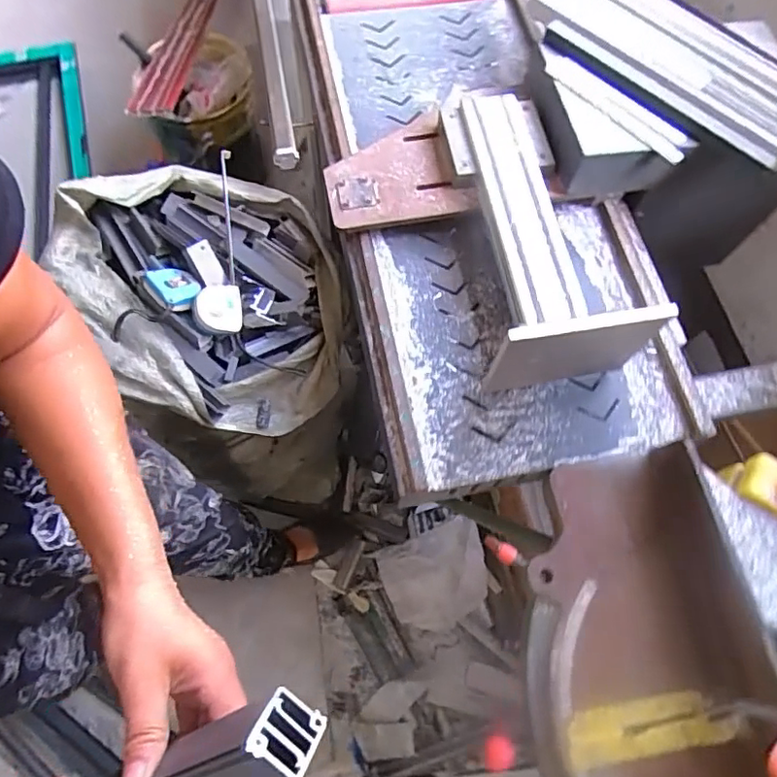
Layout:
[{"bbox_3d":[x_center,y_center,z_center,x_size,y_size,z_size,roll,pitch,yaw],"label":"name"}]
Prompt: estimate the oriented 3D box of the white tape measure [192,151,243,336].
[{"bbox_3d":[-0.255,-0.222,0.841,0.064,0.035,0.297,-4,69,-3],"label":"white tape measure"}]

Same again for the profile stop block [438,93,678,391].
[{"bbox_3d":[0.176,-0.228,0.724,0.171,0.167,0.431,-8,69,-5],"label":"profile stop block"}]

